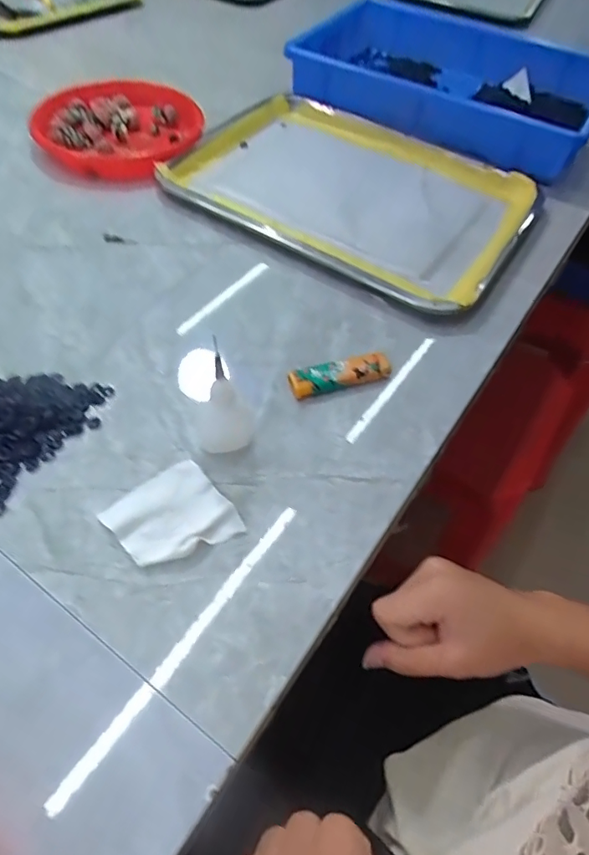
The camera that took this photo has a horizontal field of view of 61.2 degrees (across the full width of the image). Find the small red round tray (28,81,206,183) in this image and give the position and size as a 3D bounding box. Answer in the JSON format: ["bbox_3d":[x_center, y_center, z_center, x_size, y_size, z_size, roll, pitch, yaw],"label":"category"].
[{"bbox_3d":[-0.195,-0.337,0.557,0.161,0.024,0.166,2,56,-3],"label":"small red round tray"}]

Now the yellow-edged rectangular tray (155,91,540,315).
[{"bbox_3d":[0.058,-0.256,0.526,0.352,0.019,0.255,31,60,15],"label":"yellow-edged rectangular tray"}]

